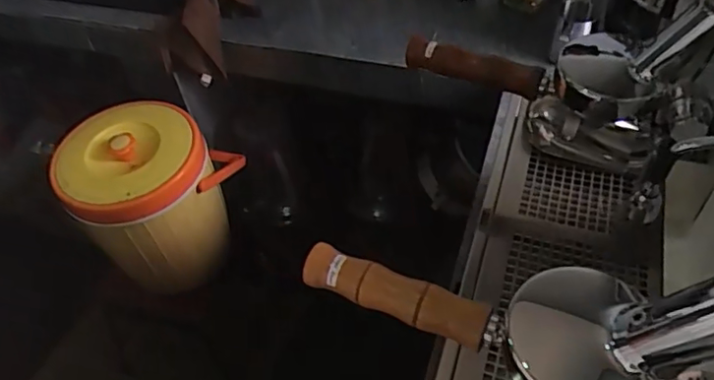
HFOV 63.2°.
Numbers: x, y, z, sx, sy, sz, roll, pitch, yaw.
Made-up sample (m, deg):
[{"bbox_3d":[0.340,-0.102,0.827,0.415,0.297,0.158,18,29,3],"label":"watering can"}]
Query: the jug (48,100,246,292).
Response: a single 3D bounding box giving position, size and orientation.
[{"bbox_3d":[-0.434,0.032,1.307,0.289,0.389,0.330,23,55,23],"label":"jug"}]

